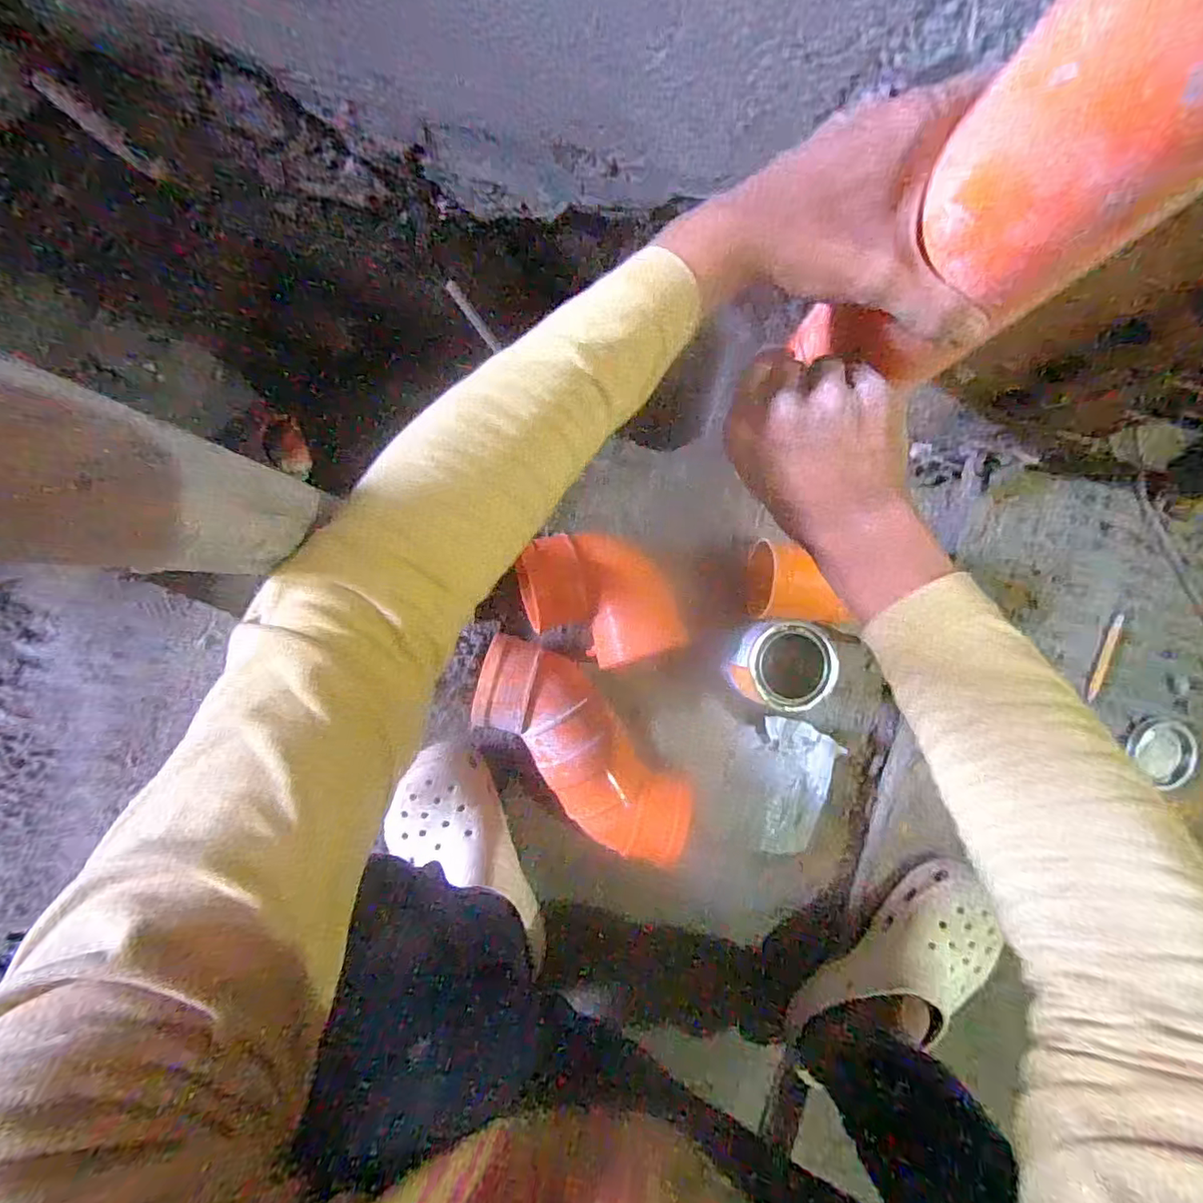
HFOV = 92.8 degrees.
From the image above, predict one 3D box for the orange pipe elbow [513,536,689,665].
[{"bbox_3d":[0.002,0.000,0.560,0.144,0.082,0.134,0,89,-4],"label":"orange pipe elbow"}]

